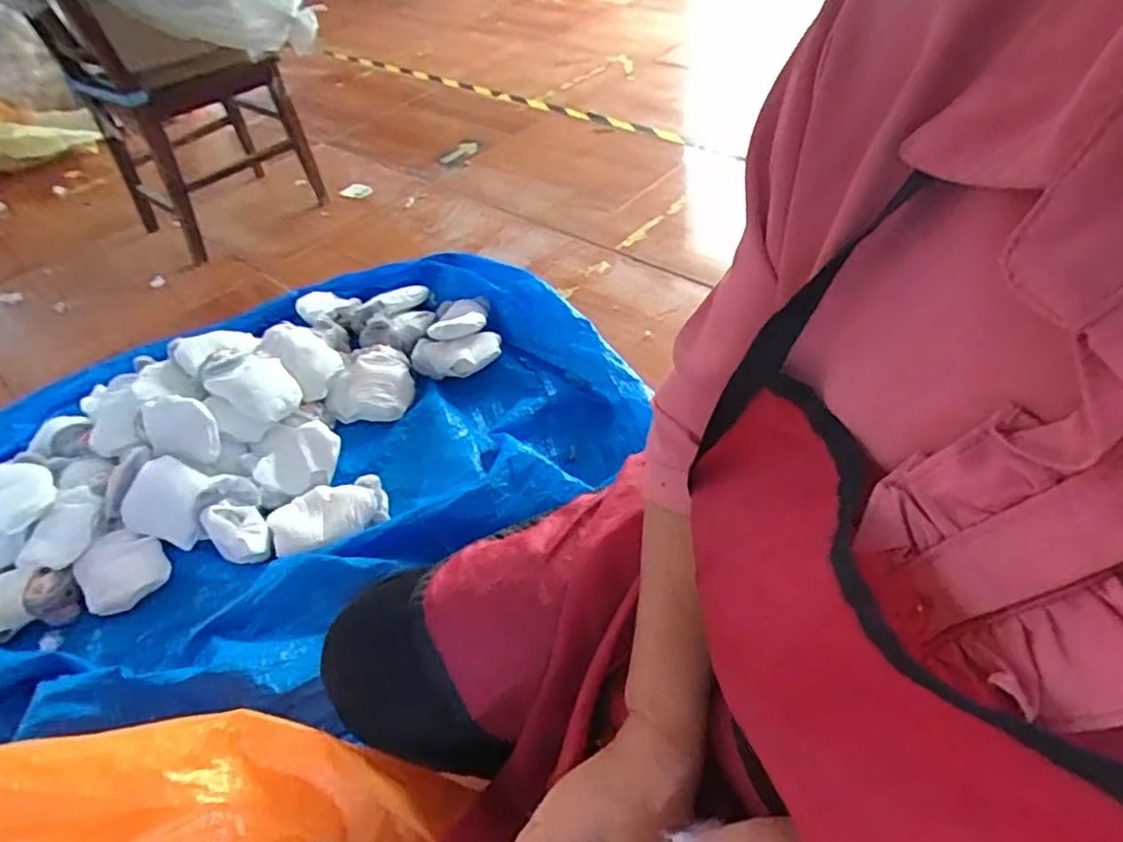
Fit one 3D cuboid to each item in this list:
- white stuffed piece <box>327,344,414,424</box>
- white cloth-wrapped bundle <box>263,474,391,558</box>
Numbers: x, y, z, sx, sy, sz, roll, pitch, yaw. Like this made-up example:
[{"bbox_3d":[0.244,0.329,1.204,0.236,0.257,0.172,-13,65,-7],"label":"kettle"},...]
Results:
[{"bbox_3d":[-0.362,-0.071,1.230,0.130,0.064,0.174,11,49,16],"label":"white stuffed piece"},{"bbox_3d":[-0.382,0.154,1.022,0.184,0.043,0.113,-23,48,-15],"label":"white cloth-wrapped bundle"}]

